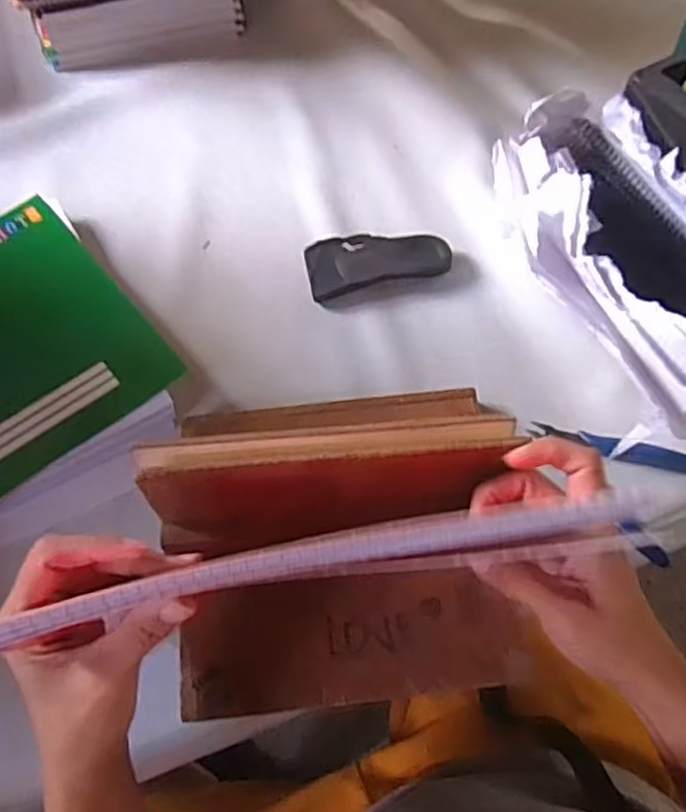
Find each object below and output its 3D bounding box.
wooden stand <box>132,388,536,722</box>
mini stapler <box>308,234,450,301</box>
[{"bbox_3d":[-0.006,0.071,0.392,0.213,0.136,0.183,-7,63,-3],"label":"wooden stand"},{"bbox_3d":[0.028,-0.125,0.561,0.116,0.016,0.052,-12,63,-5],"label":"mini stapler"}]

